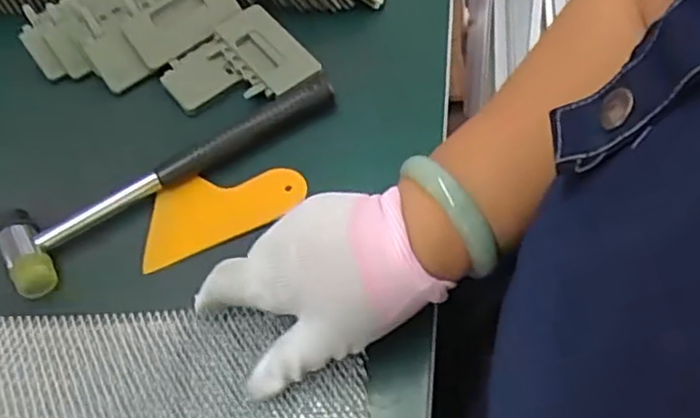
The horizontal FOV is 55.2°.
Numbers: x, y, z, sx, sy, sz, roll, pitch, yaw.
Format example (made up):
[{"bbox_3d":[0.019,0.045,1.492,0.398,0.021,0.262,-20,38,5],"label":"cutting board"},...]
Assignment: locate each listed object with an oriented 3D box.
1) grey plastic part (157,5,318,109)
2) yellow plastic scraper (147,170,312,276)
[{"bbox_3d":[-0.083,-0.104,0.491,0.095,0.014,0.085,-33,58,-13],"label":"grey plastic part"},{"bbox_3d":[-0.085,-0.003,0.438,0.109,0.010,0.055,-23,56,-6],"label":"yellow plastic scraper"}]

